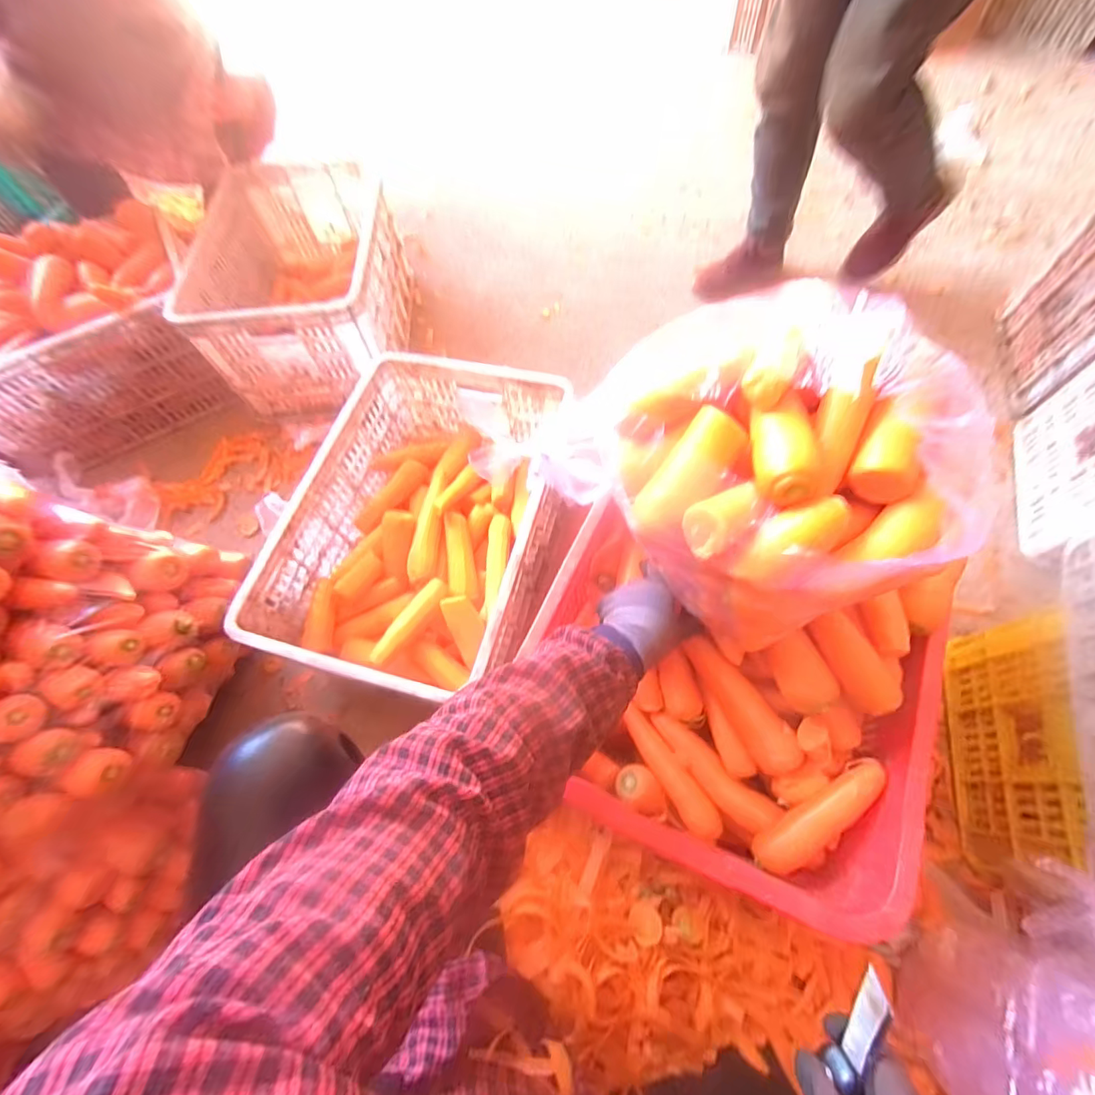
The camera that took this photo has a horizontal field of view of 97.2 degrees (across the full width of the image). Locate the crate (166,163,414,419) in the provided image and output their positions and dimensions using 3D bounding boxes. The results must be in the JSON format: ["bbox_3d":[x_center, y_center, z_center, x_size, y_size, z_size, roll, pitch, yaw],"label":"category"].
[{"bbox_3d":[-0.538,-0.593,1.110,0.377,0.266,0.546,-9,65,-1],"label":"crate"}]

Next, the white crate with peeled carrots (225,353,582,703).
[{"bbox_3d":[-0.176,-0.021,0.814,0.355,0.284,0.506,14,67,10],"label":"white crate with peeled carrots"}]

